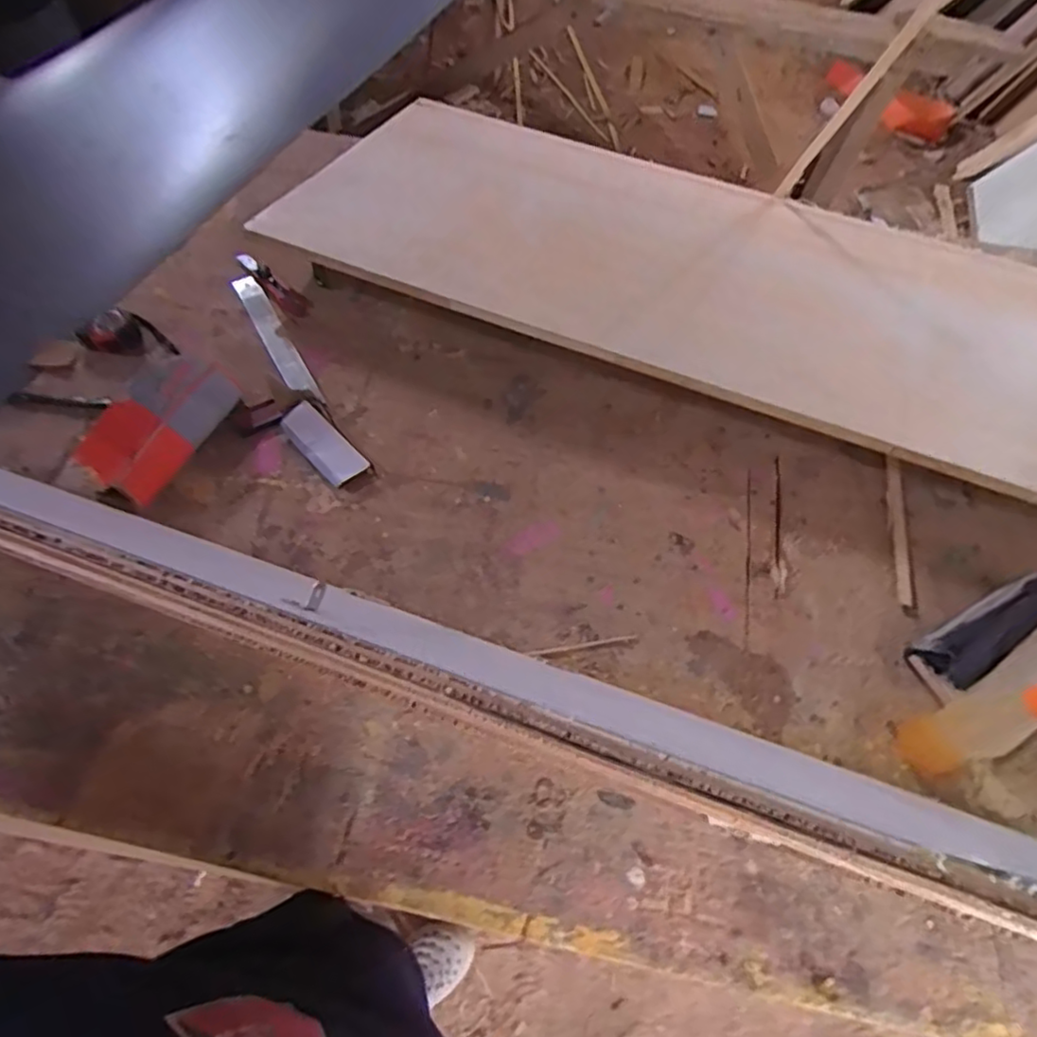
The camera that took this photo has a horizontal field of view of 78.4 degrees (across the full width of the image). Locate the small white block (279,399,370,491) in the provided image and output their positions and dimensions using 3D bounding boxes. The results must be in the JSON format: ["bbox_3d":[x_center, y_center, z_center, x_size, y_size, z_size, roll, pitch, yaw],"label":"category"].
[{"bbox_3d":[-0.265,-0.098,0.868,0.056,0.021,0.143,-45,73,-4],"label":"small white block"}]

